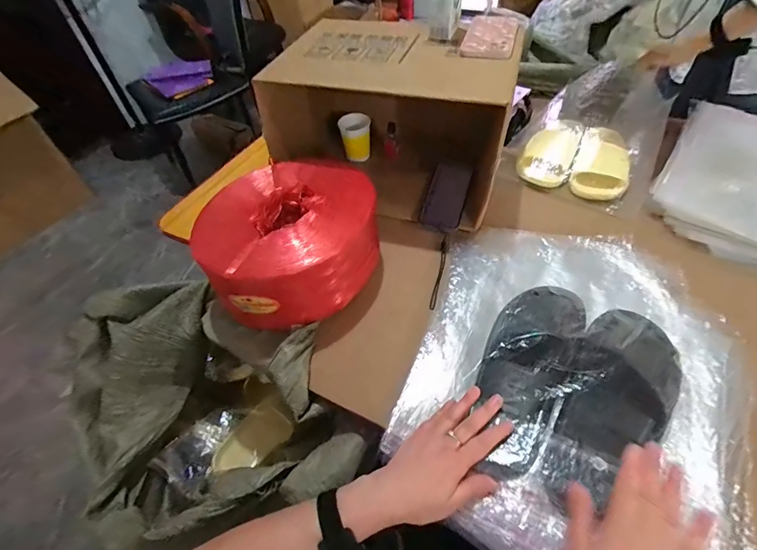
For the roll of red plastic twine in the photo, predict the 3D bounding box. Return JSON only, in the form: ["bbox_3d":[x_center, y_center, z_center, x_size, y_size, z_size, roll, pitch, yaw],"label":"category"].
[{"bbox_3d":[-0.145,-0.054,0.630,0.244,0.134,0.266,-3,49,4],"label":"roll of red plastic twine"}]

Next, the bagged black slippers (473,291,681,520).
[{"bbox_3d":[0.236,0.120,0.467,0.205,0.068,0.263,19,54,21],"label":"bagged black slippers"}]

